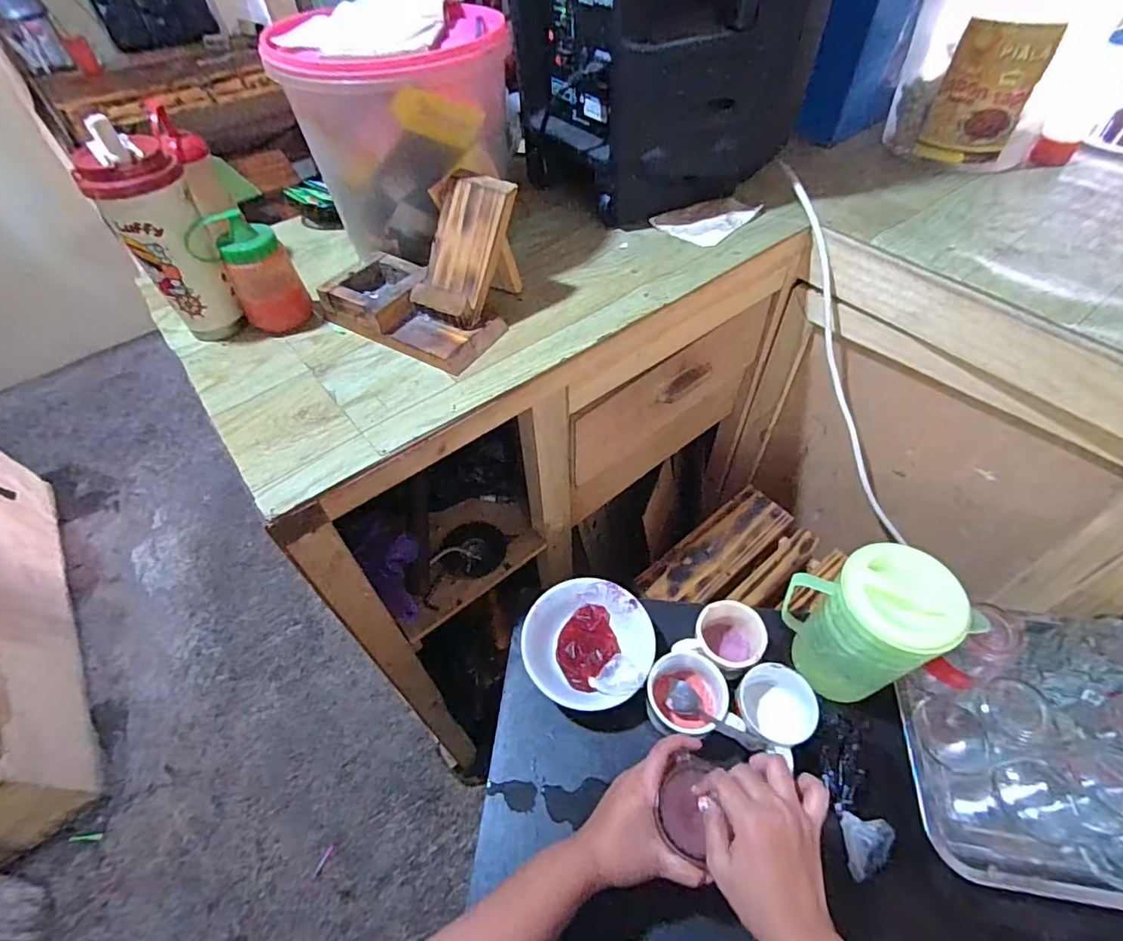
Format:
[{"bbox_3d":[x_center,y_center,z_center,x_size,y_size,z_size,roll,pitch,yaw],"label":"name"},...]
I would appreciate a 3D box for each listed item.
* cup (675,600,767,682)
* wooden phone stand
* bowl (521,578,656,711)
[{"bbox_3d":[0.191,0.204,0.643,0.090,0.067,0.077,20,56,18],"label":"cup"},{"bbox_3d":[-0.155,-0.229,0.596,0.186,0.127,0.162,22,57,19],"label":"wooden phone stand"},{"bbox_3d":[0.033,0.216,0.663,0.152,0.059,0.145,-2,53,2],"label":"bowl"}]

